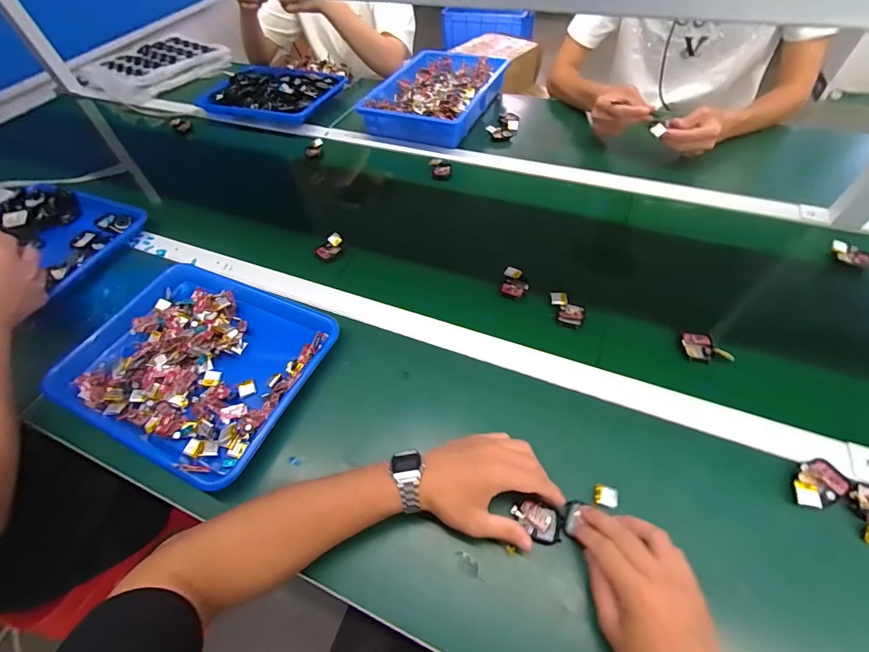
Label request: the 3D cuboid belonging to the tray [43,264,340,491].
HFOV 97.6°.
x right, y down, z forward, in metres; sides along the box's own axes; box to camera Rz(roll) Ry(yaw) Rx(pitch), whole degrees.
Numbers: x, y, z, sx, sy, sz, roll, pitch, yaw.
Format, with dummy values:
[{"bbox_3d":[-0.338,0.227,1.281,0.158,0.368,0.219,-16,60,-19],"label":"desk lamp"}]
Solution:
[{"bbox_3d":[-0.327,0.043,0.529,0.337,0.037,0.270,21,59,18],"label":"tray"}]

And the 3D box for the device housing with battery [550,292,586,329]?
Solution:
[{"bbox_3d":[0.188,-0.024,0.542,0.050,0.019,0.043,15,57,15],"label":"device housing with battery"}]

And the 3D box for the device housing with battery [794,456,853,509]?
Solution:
[{"bbox_3d":[0.393,0.163,0.392,0.061,0.014,0.038,-25,56,-13],"label":"device housing with battery"}]

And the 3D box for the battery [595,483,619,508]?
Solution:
[{"bbox_3d":[0.182,0.179,0.401,0.025,0.004,0.020,17,60,3],"label":"battery"}]

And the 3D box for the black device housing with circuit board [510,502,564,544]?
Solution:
[{"bbox_3d":[0.103,0.197,0.383,0.050,0.012,0.034,13,56,14],"label":"black device housing with circuit board"}]

